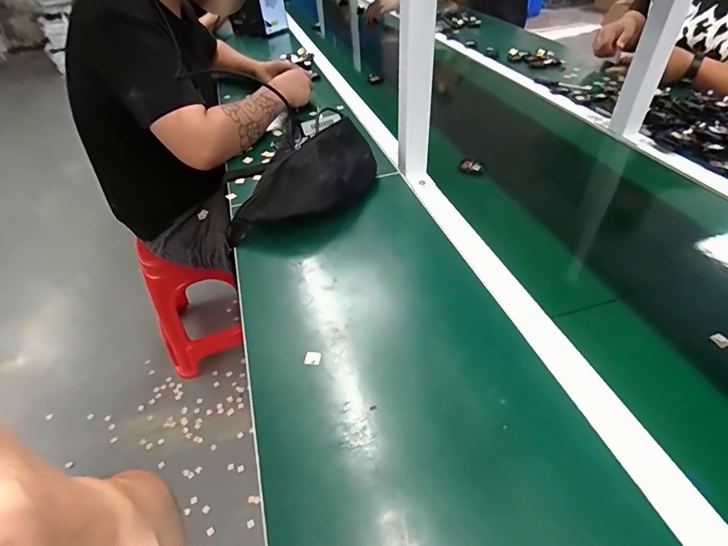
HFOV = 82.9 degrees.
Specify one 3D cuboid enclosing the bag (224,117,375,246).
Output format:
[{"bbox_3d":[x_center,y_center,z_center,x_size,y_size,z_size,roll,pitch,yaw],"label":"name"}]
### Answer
[{"bbox_3d":[-0.082,-0.147,0.643,0.140,0.081,0.264,15,46,19],"label":"bag"}]

